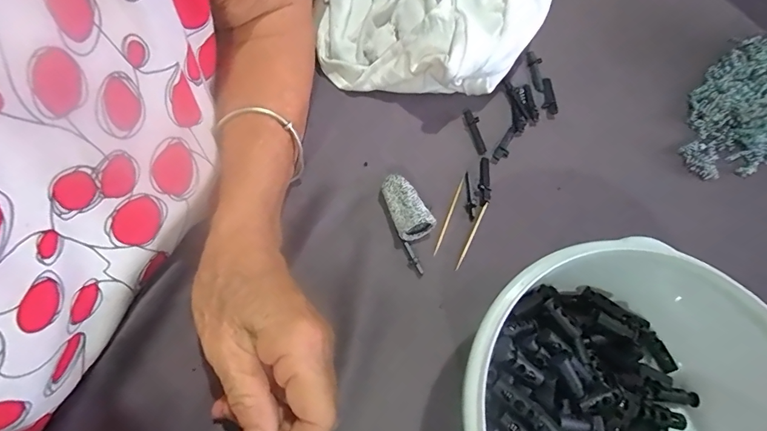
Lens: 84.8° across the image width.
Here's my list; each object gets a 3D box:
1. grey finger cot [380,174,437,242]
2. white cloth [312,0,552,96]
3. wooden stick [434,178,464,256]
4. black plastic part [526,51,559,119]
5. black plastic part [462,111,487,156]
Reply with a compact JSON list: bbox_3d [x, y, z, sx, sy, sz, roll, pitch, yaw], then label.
[{"bbox_3d":[0.014,-0.006,0.285,0.023,0.022,0.044,-26,71,-10],"label":"grey finger cot"},{"bbox_3d":[0.028,-0.197,0.343,0.210,0.052,0.214,22,70,8],"label":"white cloth"},{"bbox_3d":[0.046,0.001,0.298,0.004,0.004,0.061,20,70,7],"label":"wooden stick"},{"bbox_3d":[0.127,-0.105,0.334,0.012,0.005,0.063,-7,69,-4],"label":"black plastic part"},{"bbox_3d":[0.069,-0.063,0.316,0.010,0.004,0.036,-12,69,-6],"label":"black plastic part"}]

